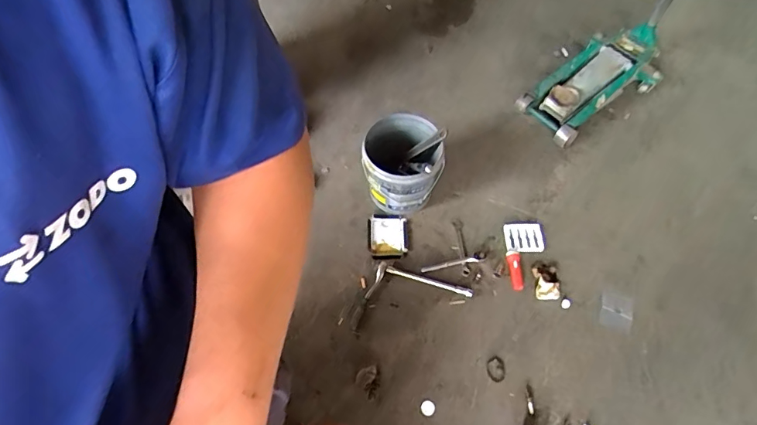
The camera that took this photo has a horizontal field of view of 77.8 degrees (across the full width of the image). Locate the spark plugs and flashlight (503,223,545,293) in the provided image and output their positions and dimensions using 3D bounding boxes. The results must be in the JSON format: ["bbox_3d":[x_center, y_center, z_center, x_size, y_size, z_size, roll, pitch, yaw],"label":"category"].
[{"bbox_3d":[0.490,0.145,1.562,0.128,0.035,0.240,2,60,1],"label":"spark plugs and flashlight"}]

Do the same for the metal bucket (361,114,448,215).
[{"bbox_3d":[0.076,-0.166,1.554,0.252,0.271,0.231,0,62,-1],"label":"metal bucket"}]

